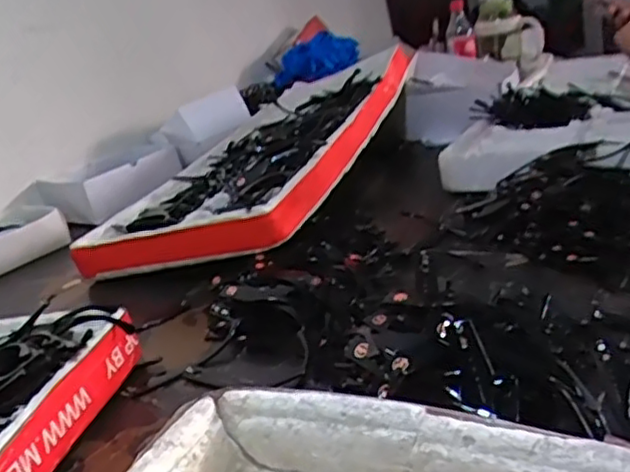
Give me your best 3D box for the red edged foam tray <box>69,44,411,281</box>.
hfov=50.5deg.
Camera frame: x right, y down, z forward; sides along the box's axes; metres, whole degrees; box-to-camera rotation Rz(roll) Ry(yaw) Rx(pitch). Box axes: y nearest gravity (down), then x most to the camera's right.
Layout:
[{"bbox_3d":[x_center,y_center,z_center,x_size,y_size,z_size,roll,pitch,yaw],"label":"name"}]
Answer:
[{"bbox_3d":[-0.090,-0.144,1.146,0.392,0.070,0.662,-8,29,33],"label":"red edged foam tray"}]

